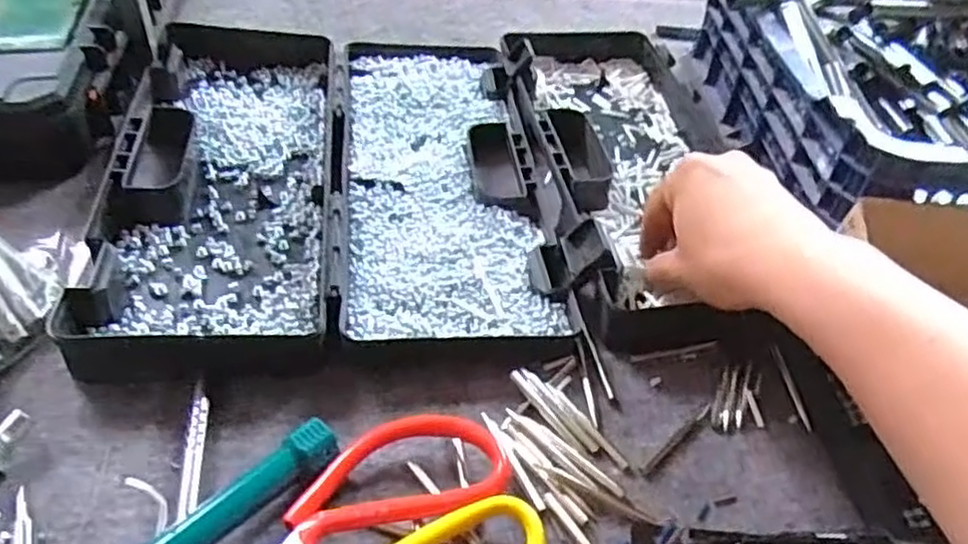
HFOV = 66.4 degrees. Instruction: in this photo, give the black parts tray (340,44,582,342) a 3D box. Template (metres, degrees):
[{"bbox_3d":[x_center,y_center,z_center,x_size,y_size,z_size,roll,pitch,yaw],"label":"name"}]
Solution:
[{"bbox_3d":[-0.032,-0.081,0.534,0.133,0.023,0.333,-2,46,-8],"label":"black parts tray"}]

